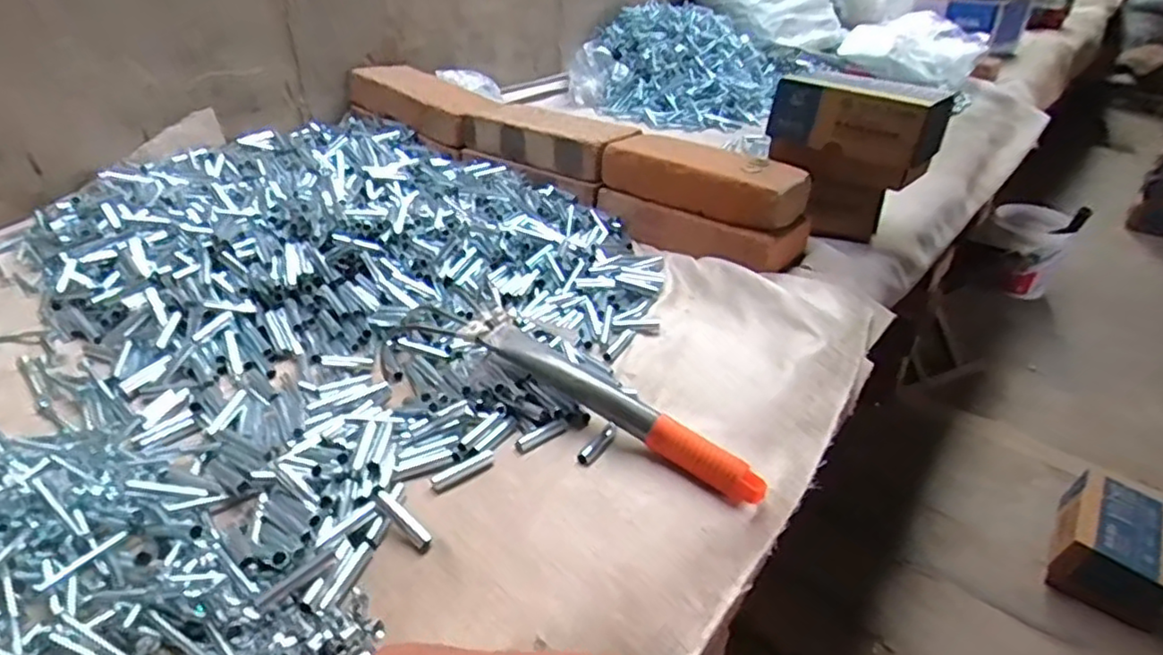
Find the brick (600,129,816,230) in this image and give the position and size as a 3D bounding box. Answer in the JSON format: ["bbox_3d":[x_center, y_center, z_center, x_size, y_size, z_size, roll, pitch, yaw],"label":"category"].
[{"bbox_3d":[0.144,-0.176,0.787,0.233,0.048,0.101,24,38,27],"label":"brick"}]

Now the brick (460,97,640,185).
[{"bbox_3d":[-0.049,-0.260,0.910,0.257,0.057,0.102,26,39,29],"label":"brick"}]

